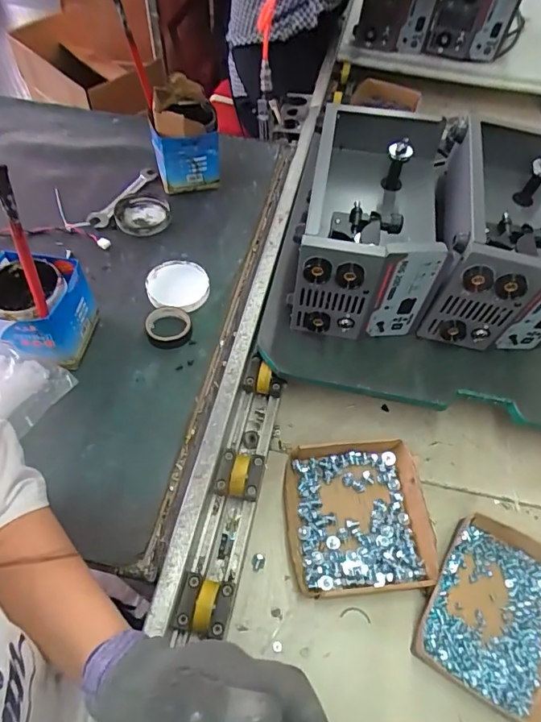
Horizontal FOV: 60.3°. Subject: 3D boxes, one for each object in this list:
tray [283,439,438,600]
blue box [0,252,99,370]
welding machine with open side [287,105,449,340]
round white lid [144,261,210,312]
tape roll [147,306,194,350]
[{"bbox_3d":[0.104,0.185,0.560,0.165,0.035,0.168,-3,58,-5],"label":"tray"},{"bbox_3d":[-0.278,-0.055,0.560,0.102,0.106,0.097,7,57,1],"label":"blue box"},{"bbox_3d":[0.130,-0.179,0.629,0.165,0.168,0.281,9,57,3],"label":"welding machine with open side"},{"bbox_3d":[-0.129,-0.103,0.653,0.082,0.020,0.088,1,57,-2],"label":"round white lid"},{"bbox_3d":[-0.132,-0.044,0.609,0.057,0.021,0.054,1,57,-2],"label":"tape roll"}]

